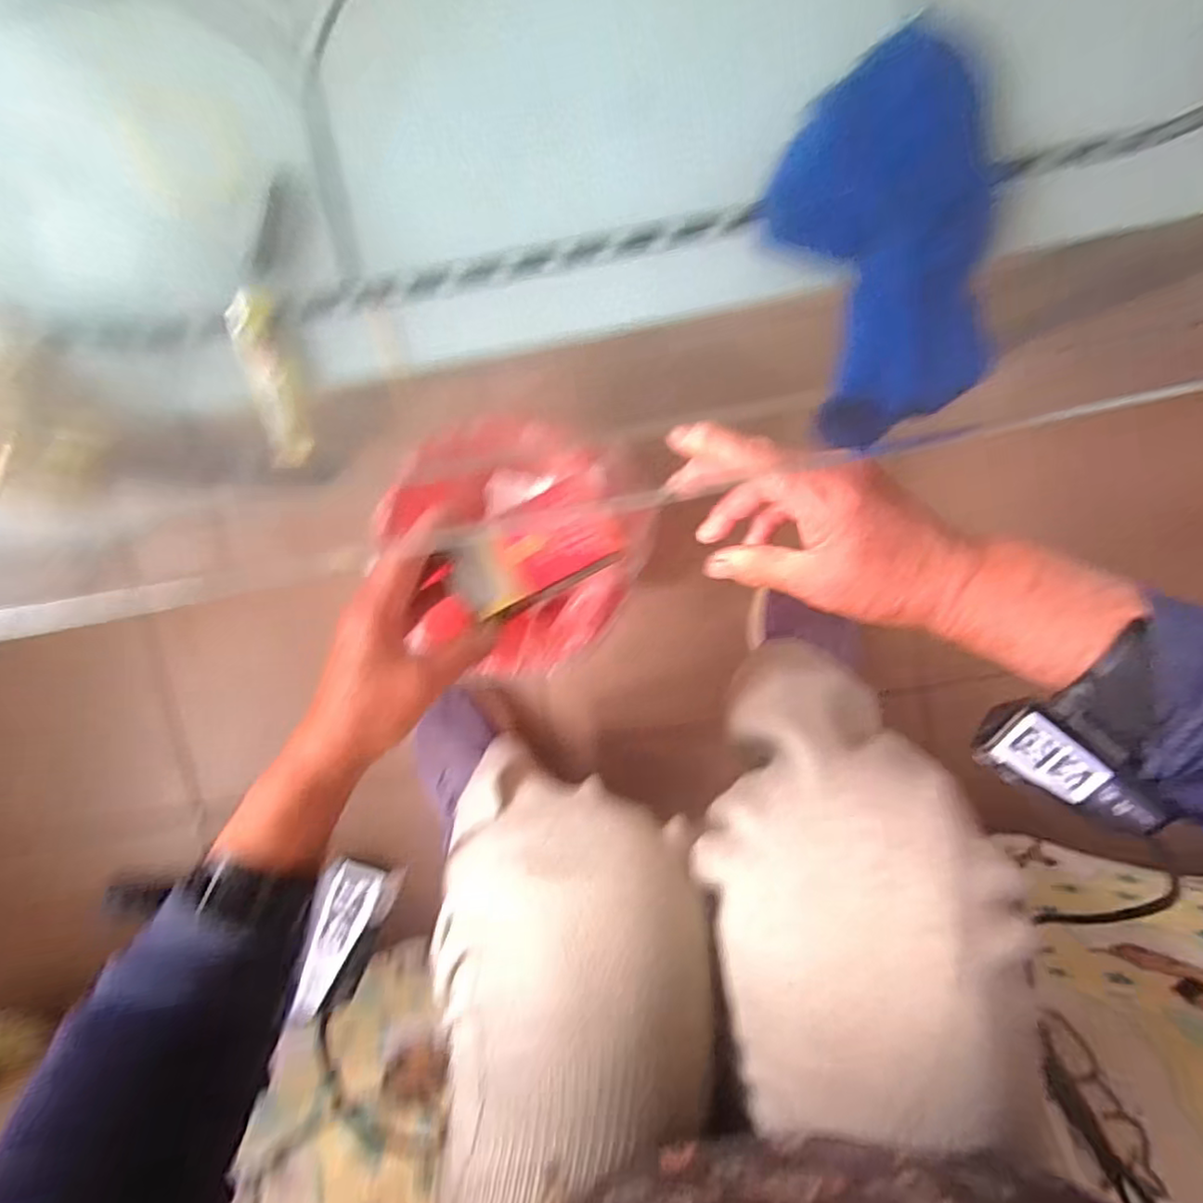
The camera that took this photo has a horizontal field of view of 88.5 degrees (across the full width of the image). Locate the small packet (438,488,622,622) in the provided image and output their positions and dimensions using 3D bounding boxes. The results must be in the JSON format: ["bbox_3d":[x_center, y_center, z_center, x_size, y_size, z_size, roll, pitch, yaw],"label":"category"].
[{"bbox_3d":[-0.041,-0.030,0.372,0.102,0.030,0.055,-22,98,3],"label":"small packet"}]

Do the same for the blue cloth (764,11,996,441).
[{"bbox_3d":[0.147,-0.175,0.312,0.100,0.025,0.164,-17,113,18],"label":"blue cloth"}]

